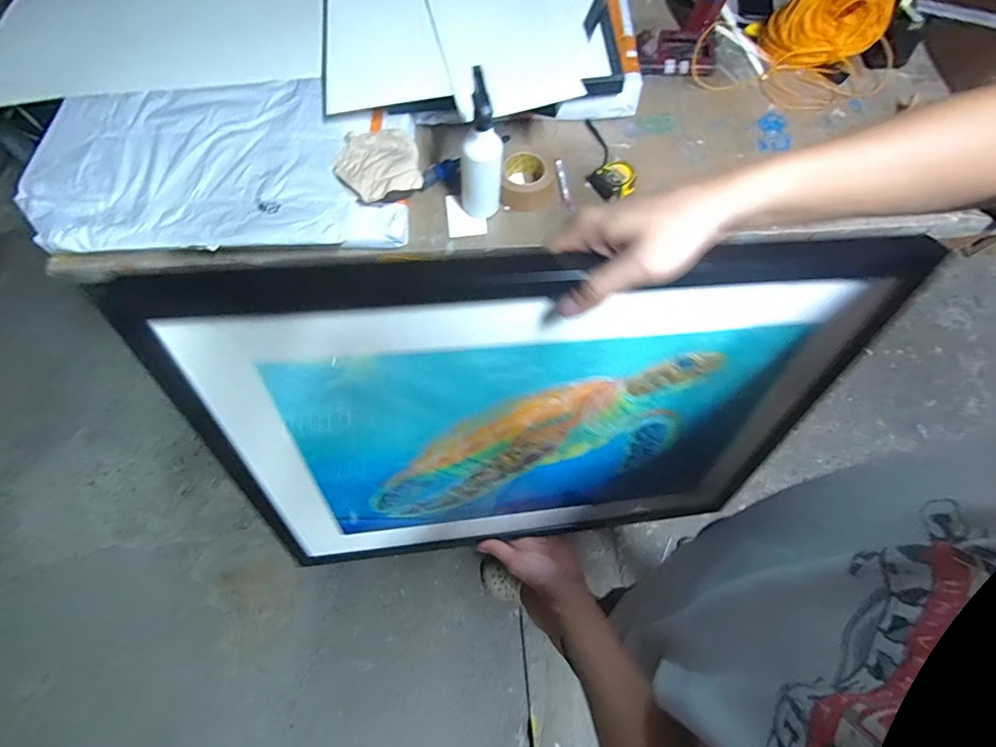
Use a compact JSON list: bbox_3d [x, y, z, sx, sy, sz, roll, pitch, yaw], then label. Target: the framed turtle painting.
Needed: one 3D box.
[{"bbox_3d":[0.042,0.064,0.462,0.579,0.443,0.025,-5,49,-8],"label":"framed turtle painting"}]

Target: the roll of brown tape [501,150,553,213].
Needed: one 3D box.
[{"bbox_3d":[0.054,-0.354,0.852,0.091,0.043,0.096,5,69,4],"label":"roll of brown tape"}]

